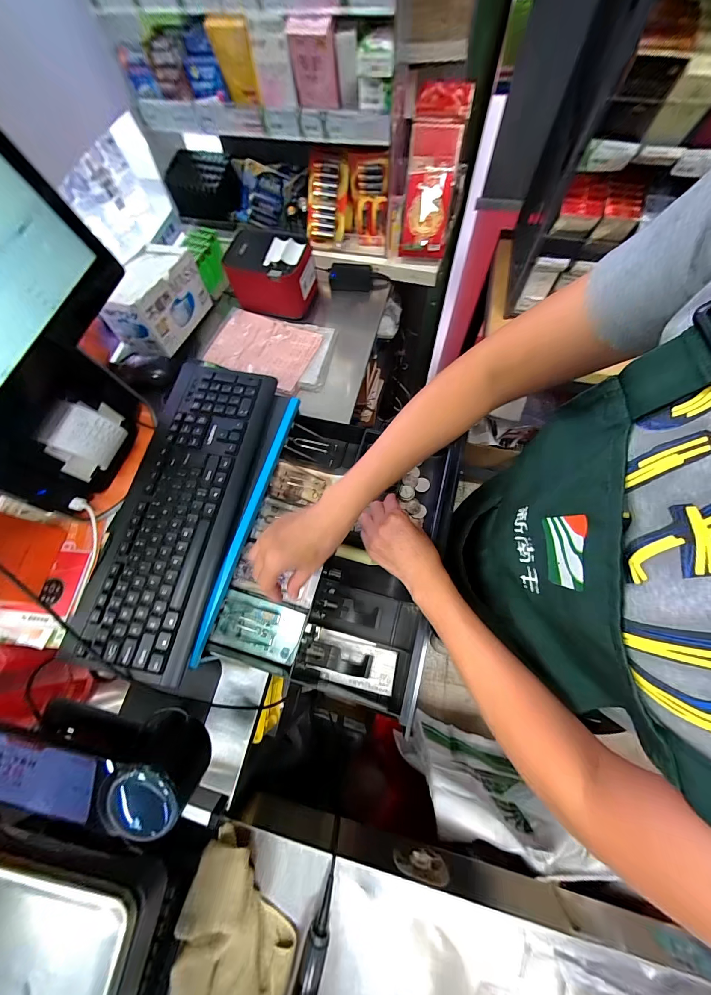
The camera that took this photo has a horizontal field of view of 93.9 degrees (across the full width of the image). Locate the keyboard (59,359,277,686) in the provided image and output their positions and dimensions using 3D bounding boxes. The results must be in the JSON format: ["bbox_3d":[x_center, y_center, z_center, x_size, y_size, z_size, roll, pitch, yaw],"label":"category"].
[{"bbox_3d":[-0.245,0.001,0.462,0.153,0.022,0.435,10,71,6],"label":"keyboard"}]

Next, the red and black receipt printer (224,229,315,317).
[{"bbox_3d":[-0.172,-0.461,0.693,0.163,0.110,0.128,18,72,9],"label":"red and black receipt printer"}]

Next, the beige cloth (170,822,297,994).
[{"bbox_3d":[-0.150,0.548,0.395,0.146,0.058,0.201,17,72,9],"label":"beige cloth"}]

